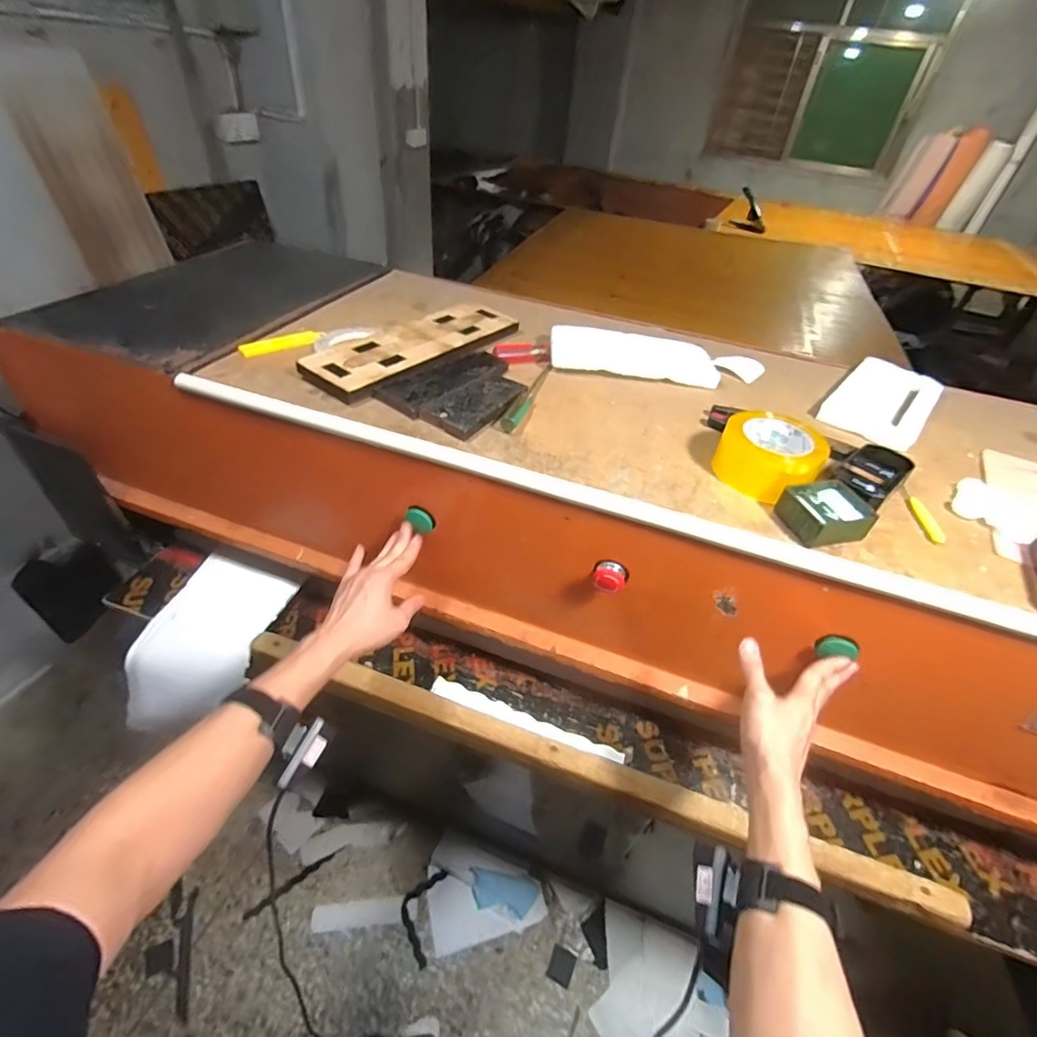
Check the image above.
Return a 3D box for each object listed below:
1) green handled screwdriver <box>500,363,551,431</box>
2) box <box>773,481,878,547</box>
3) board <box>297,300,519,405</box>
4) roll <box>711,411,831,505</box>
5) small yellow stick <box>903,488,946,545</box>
[{"bbox_3d":[0.019,-0.177,0.723,0.017,0.017,0.204,17,43,11],"label":"green handled screwdriver"},{"bbox_3d":[0.331,-0.006,0.562,0.083,0.035,0.072,-8,44,-17],"label":"box"},{"bbox_3d":[-0.151,-0.263,0.789,0.137,0.026,0.363,31,47,24],"label":"board"},{"bbox_3d":[0.297,-0.077,0.615,0.109,0.063,0.104,4,42,-4],"label":"roll"},{"bbox_3d":[0.467,-0.007,0.599,0.016,0.010,0.099,10,42,3],"label":"small yellow stick"}]

